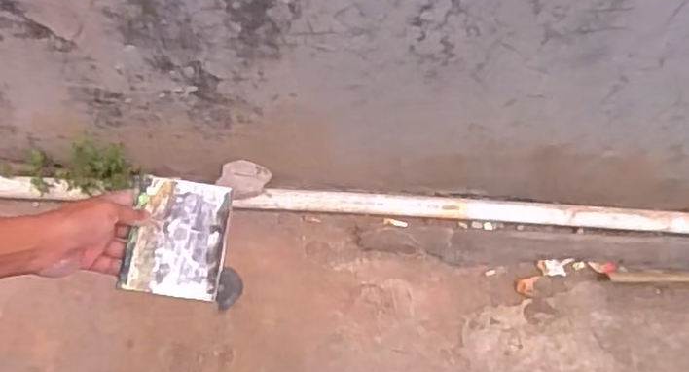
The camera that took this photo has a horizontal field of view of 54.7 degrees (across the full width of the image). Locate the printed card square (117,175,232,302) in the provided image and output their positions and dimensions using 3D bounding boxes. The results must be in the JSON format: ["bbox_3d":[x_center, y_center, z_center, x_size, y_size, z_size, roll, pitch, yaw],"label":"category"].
[{"bbox_3d":[-0.155,0.047,0.623,0.086,0.005,0.113,9,64,-8],"label":"printed card square"}]

